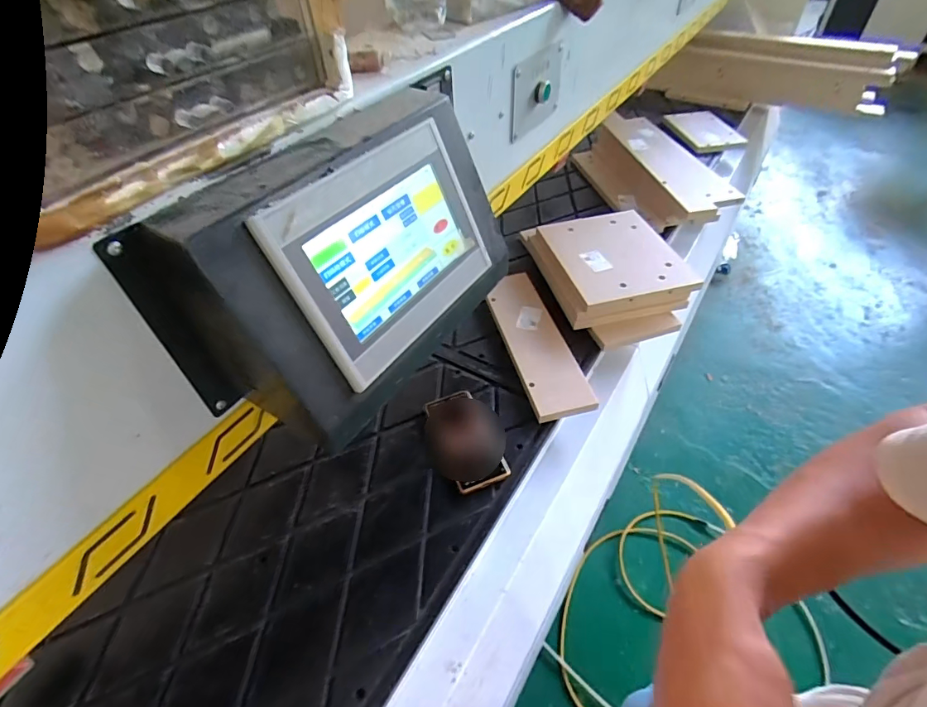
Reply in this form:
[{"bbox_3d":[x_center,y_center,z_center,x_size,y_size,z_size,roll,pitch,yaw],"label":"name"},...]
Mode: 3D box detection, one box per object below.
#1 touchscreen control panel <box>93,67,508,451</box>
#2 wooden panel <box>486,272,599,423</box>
[{"bbox_3d":[-0.089,-0.086,0.402,0.126,0.173,0.298,24,52,24],"label":"touchscreen control panel"},{"bbox_3d":[0.124,-0.021,0.825,0.107,0.026,0.315,-8,53,-18],"label":"wooden panel"}]

